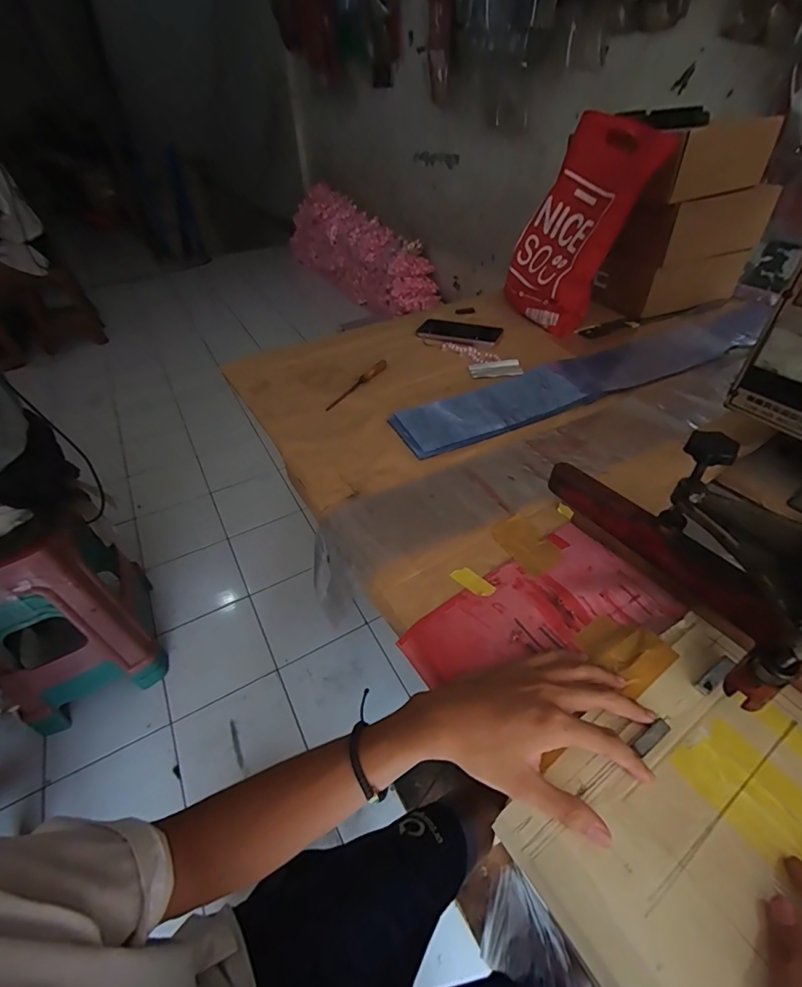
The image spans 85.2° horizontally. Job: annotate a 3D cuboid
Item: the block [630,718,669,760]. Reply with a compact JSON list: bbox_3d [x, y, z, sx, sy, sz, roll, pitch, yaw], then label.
[{"bbox_3d":[0.190,0.186,0.331,0.036,0.007,0.011,-21,47,-21],"label":"block"}]

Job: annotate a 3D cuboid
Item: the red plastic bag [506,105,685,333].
[{"bbox_3d":[0.343,-0.511,0.848,0.090,0.339,0.246,3,45,-32],"label":"red plastic bag"}]

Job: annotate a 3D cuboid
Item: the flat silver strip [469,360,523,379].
[{"bbox_3d":[0.167,-0.217,0.765,0.089,0.012,0.039,0,43,1],"label":"flat silver strip"}]

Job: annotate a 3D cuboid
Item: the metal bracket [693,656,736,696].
[{"bbox_3d":[0.263,0.151,0.363,0.045,0.008,0.012,-24,48,-22],"label":"metal bracket"}]

